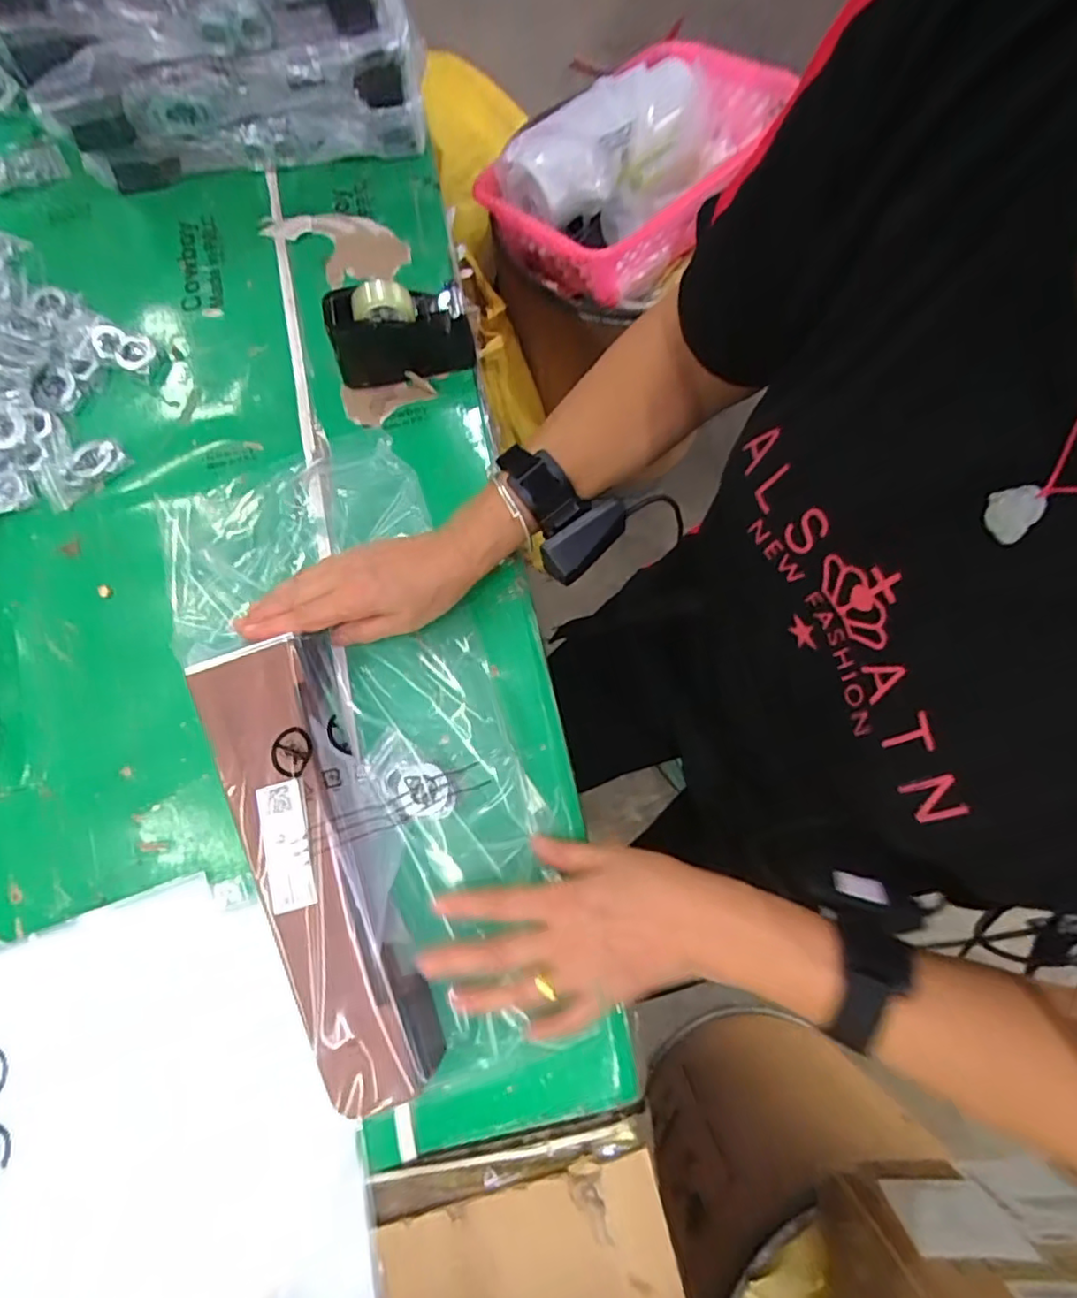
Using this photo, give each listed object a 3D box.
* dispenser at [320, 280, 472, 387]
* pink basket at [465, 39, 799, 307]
[{"bbox_3d":[-0.117,-0.267,0.508,0.117,0.072,0.048,-12,77,-2],"label":"dispenser"},{"bbox_3d":[0.114,-0.596,0.765,0.256,0.128,0.336,37,80,10],"label":"pink basket"}]

